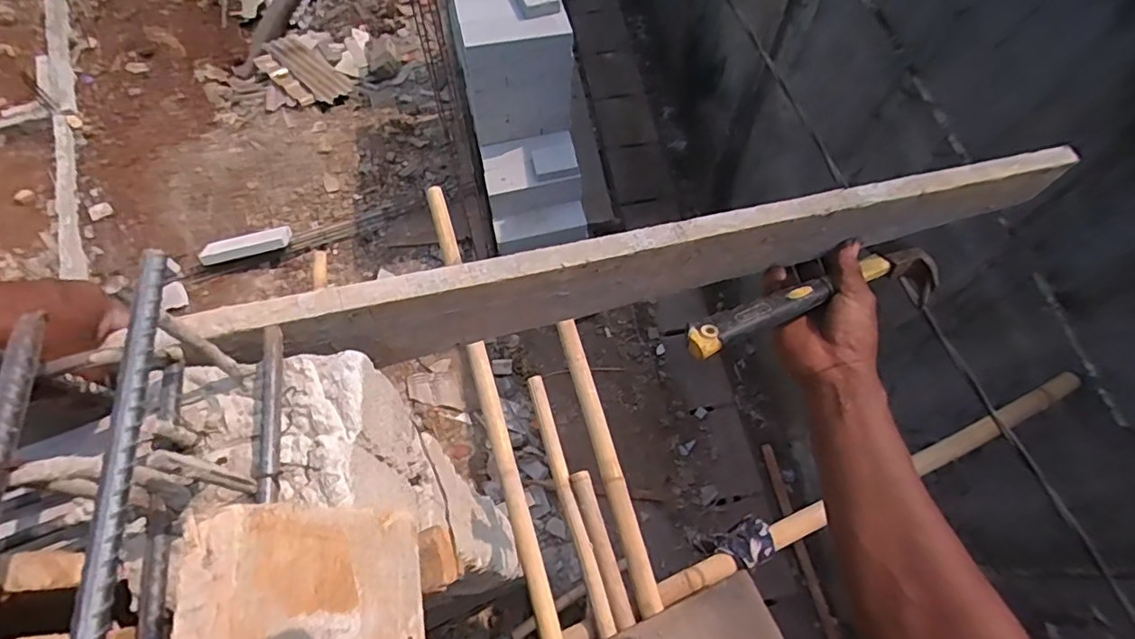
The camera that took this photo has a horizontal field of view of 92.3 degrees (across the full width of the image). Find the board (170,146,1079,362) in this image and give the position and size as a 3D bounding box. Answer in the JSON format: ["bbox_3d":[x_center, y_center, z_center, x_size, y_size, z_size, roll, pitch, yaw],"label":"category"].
[{"bbox_3d":[0.094,-0.043,0.434,0.667,0.099,0.034,-12,65,-14],"label":"board"}]

